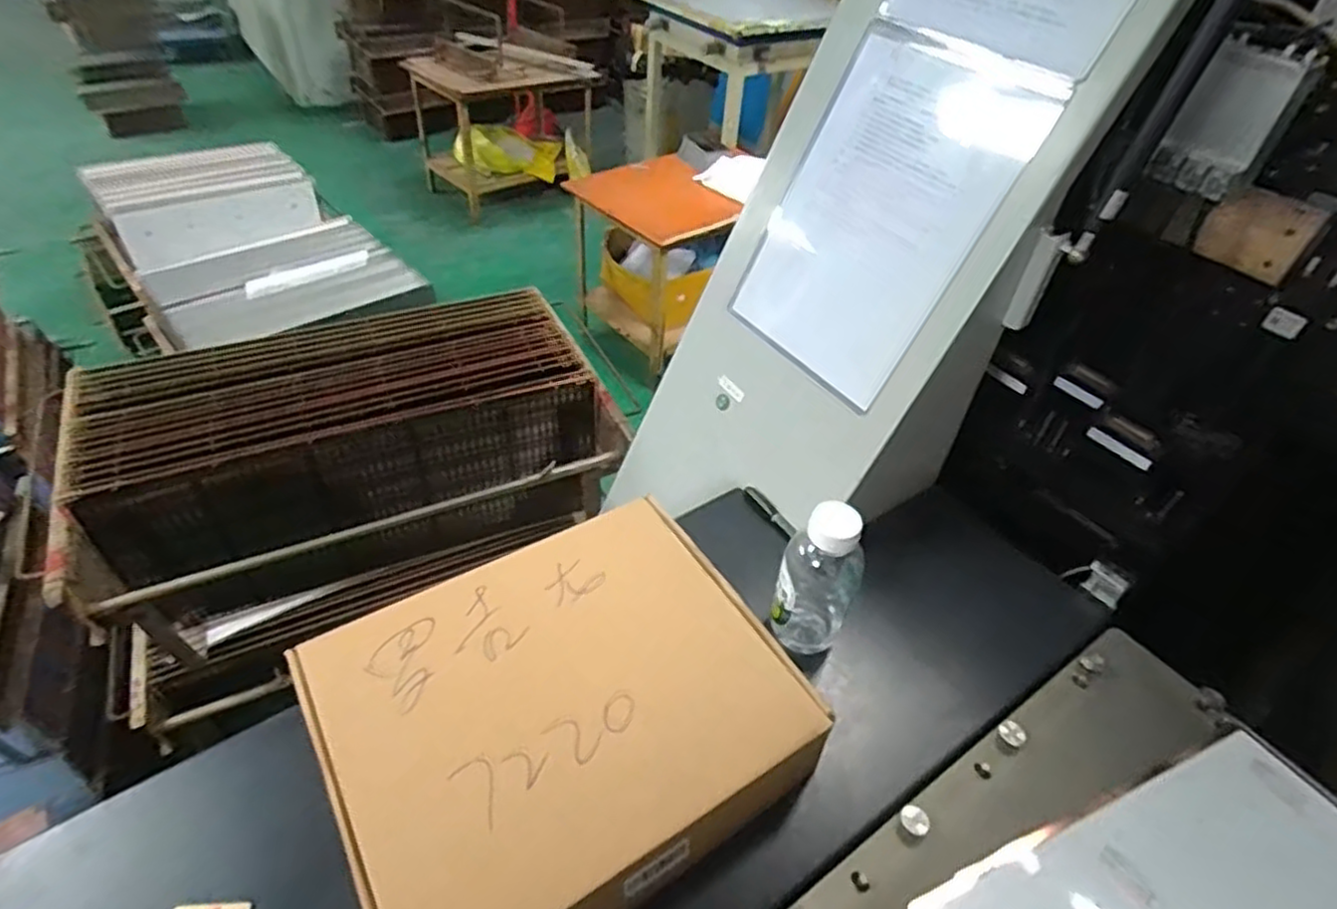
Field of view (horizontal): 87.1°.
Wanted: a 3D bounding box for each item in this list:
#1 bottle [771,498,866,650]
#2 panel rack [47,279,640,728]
[{"bbox_3d":[0.129,0.108,0.604,0.067,0.165,0.055,18,45,13],"label":"bottle"},{"bbox_3d":[-0.436,0.037,1.013,0.664,0.368,0.353,-16,47,-20],"label":"panel rack"}]

